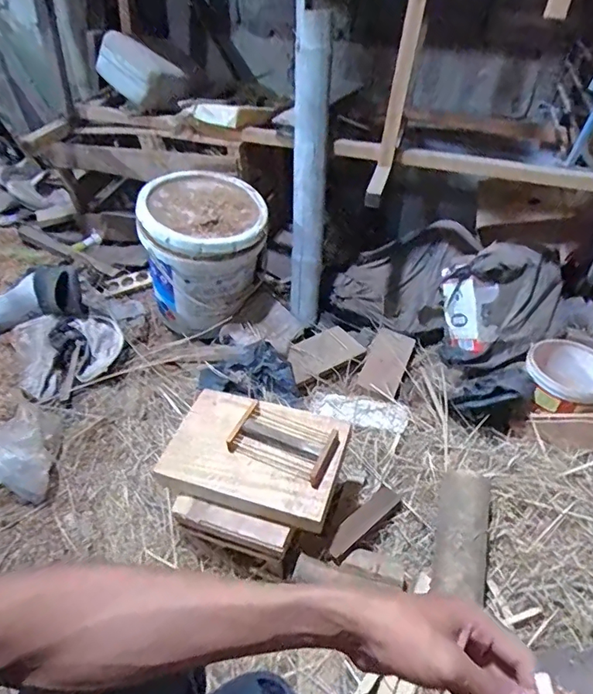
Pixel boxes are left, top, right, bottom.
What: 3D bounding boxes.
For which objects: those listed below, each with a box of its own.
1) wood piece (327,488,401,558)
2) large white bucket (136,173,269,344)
[{"bbox_3d":[0.124,0.306,0.871,0.045,0.019,0.215,29,30,28],"label":"wood piece"},{"bbox_3d":[-0.228,-0.221,1.239,0.291,0.332,0.276,-8,41,-13],"label":"large white bucket"}]

